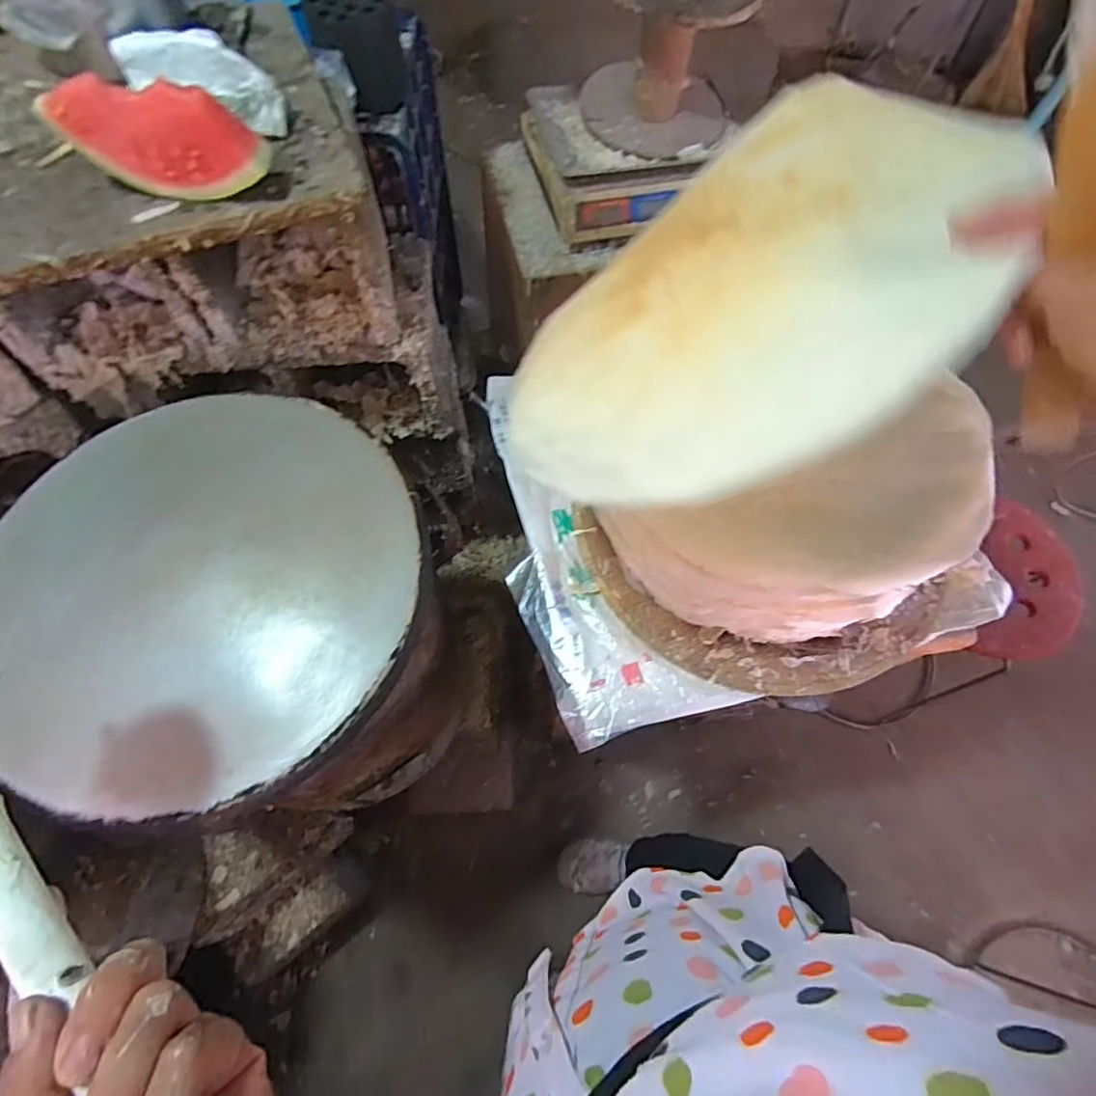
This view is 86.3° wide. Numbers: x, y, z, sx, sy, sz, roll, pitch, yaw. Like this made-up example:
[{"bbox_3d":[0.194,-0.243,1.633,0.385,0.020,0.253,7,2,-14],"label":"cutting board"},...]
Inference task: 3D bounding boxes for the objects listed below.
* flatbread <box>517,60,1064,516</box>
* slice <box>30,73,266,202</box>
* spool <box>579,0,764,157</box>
[{"bbox_3d":[0.115,-0.168,0.397,0.332,0.019,0.304,-22,52,31],"label":"flatbread"},{"bbox_3d":[-0.300,-0.319,0.457,0.140,0.077,0.023,-3,62,-4],"label":"slice"},{"bbox_3d":[0.170,-0.733,0.862,0.220,0.205,0.206,10,62,3],"label":"spool"}]

